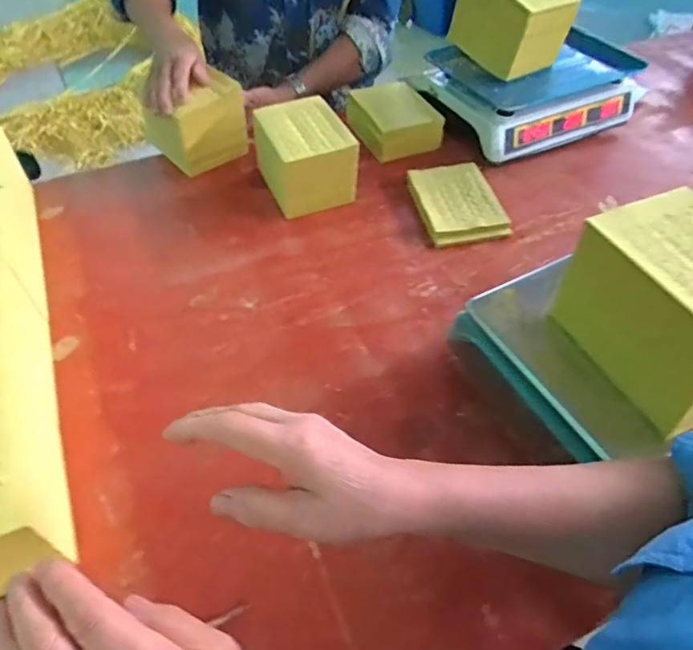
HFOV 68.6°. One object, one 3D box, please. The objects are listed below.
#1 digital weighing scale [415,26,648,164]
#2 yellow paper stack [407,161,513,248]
[{"bbox_3d":[0.361,-0.446,0.980,0.383,0.119,0.246,-22,54,-18],"label":"digital weighing scale"},{"bbox_3d":[0.177,-0.196,0.813,0.122,0.026,0.177,-8,51,-8],"label":"yellow paper stack"}]

